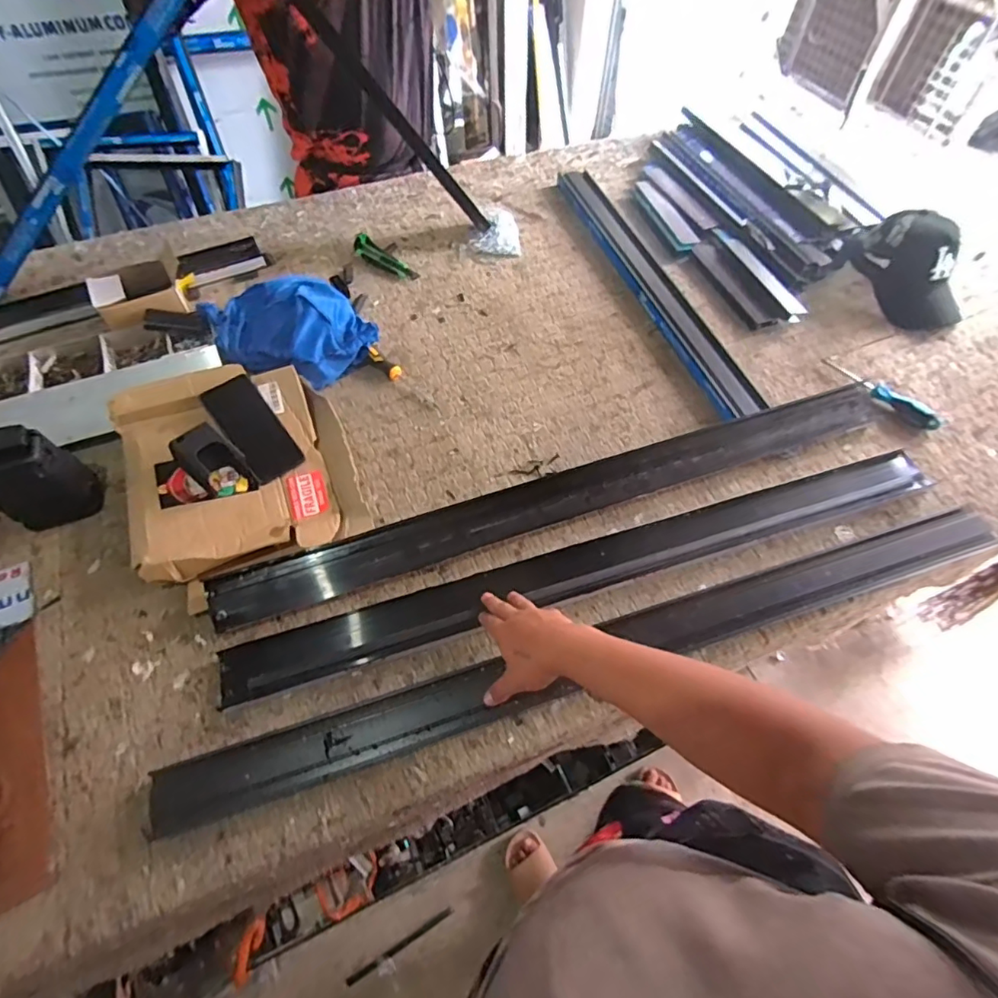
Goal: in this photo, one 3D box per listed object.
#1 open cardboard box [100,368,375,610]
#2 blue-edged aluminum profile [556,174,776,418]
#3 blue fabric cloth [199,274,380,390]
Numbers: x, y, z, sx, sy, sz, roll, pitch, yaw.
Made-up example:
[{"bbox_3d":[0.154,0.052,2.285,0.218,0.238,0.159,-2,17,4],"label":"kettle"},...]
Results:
[{"bbox_3d":[-0.377,-0.053,0.762,0.297,0.077,0.346,-21,62,-13],"label":"open cardboard box"},{"bbox_3d":[0.294,-0.437,1.034,0.088,0.023,0.731,-15,61,-10],"label":"blue-edged aluminum profile"},{"bbox_3d":[-0.364,-0.302,0.902,0.262,0.089,0.222,37,65,19],"label":"blue fabric cloth"}]

